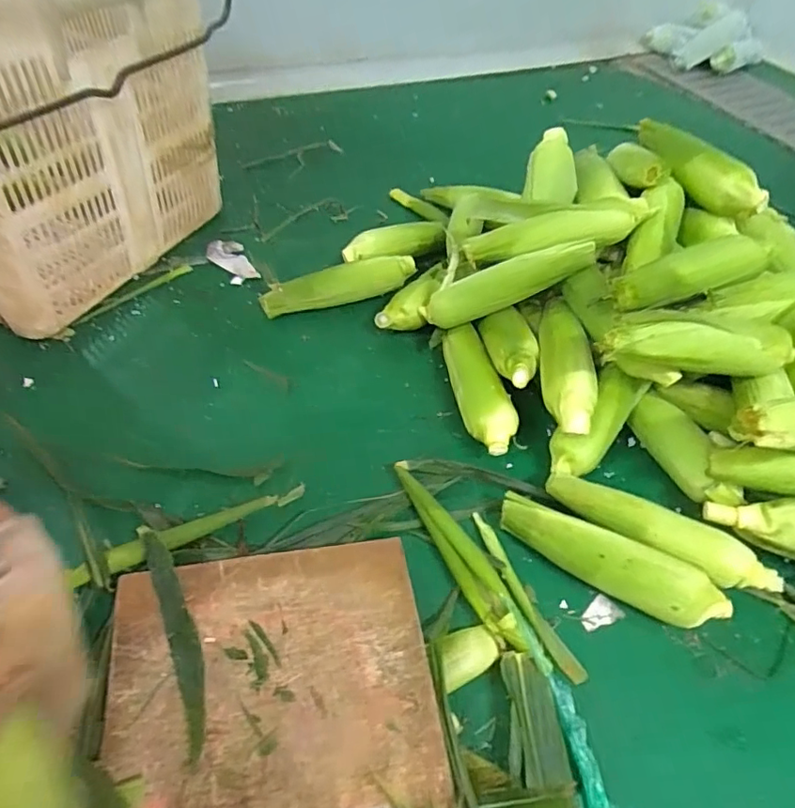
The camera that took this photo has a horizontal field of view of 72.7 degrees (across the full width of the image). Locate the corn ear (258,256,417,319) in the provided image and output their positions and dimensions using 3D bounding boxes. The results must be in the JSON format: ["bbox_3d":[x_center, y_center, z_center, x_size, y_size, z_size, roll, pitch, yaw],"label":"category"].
[{"bbox_3d":[-0.081,-0.173,0.795,0.238,0.054,0.052,-12,53,-15],"label":"corn ear"}]

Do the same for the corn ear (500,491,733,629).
[{"bbox_3d":[0.213,0.161,0.548,0.232,0.062,0.053,26,53,15],"label":"corn ear"}]

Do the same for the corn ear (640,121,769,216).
[{"bbox_3d":[0.389,-0.318,0.712,0.053,0.048,0.221,-22,56,-22],"label":"corn ear"}]

